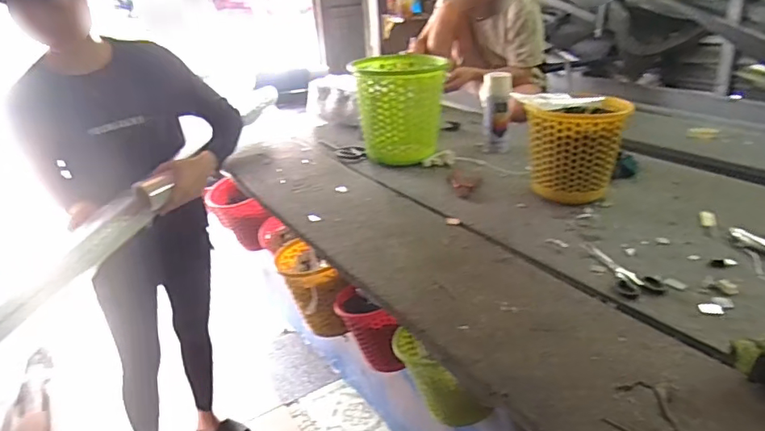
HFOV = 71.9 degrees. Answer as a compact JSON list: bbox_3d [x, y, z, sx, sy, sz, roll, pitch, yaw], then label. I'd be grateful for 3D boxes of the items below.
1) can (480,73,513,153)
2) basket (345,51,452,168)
[{"bbox_3d":[0.295,-0.263,1.367,0.072,0.199,0.060,0,25,8],"label":"can"},{"bbox_3d":[0.050,-0.273,1.381,0.219,0.245,0.216,-6,25,-6],"label":"basket"}]

